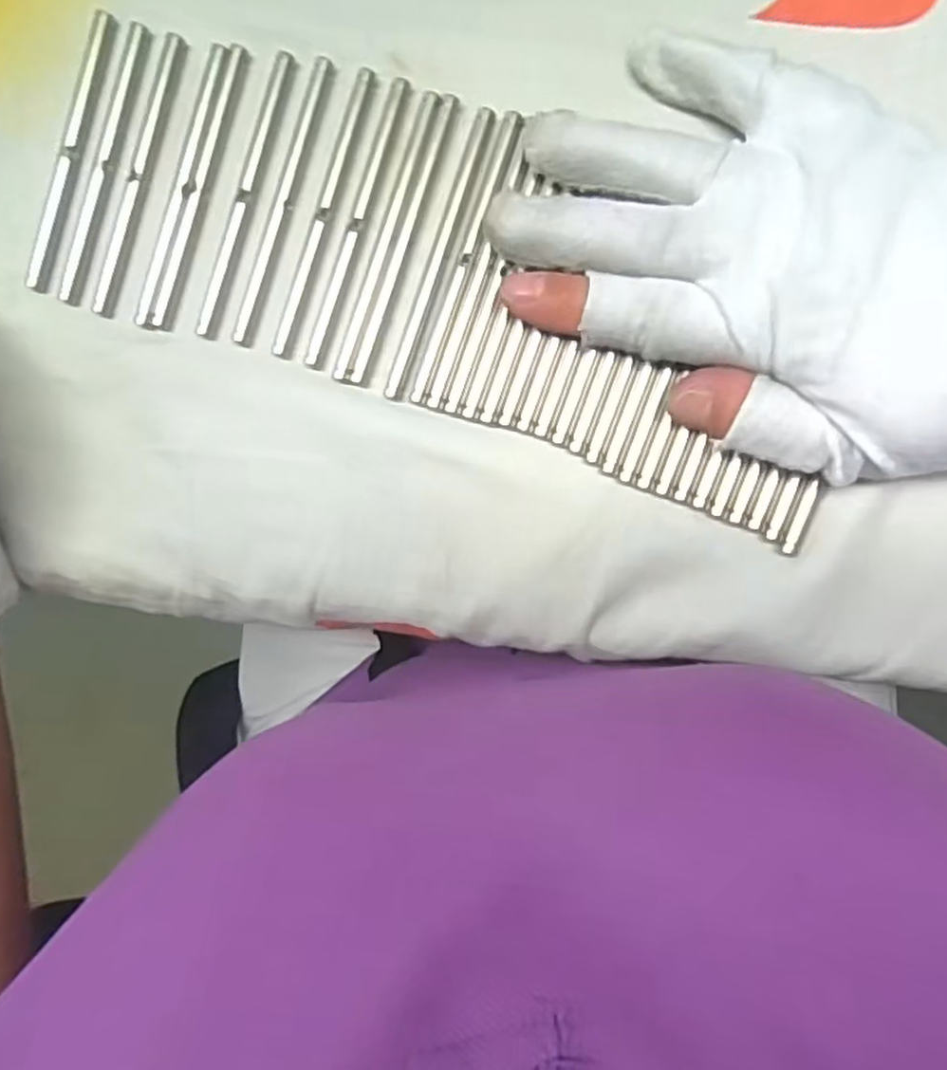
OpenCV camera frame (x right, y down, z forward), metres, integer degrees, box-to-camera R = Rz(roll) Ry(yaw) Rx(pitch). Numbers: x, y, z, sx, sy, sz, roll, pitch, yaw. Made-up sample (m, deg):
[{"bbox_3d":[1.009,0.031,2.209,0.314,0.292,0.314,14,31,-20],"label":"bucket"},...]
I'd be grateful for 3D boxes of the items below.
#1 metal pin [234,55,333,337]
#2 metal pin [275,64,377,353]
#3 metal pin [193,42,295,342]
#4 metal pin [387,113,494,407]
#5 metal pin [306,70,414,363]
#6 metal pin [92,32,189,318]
[{"bbox_3d":[-0.062,-0.107,0.233,0.006,0.004,0.092,20,96,6],"label":"metal pin"},{"bbox_3d":[-0.049,-0.103,0.232,0.006,0.004,0.092,21,97,6],"label":"metal pin"},{"bbox_3d":[-0.075,-0.110,0.234,0.006,0.004,0.092,20,96,6],"label":"metal pin"},{"bbox_3d":[-0.011,-0.088,0.227,0.006,0.004,0.091,20,97,6],"label":"metal pin"},{"bbox_3d":[-0.038,-0.099,0.230,0.006,0.004,0.092,20,97,6],"label":"metal pin"},{"bbox_3d":[-0.111,-0.118,0.239,0.009,0.004,0.092,19,96,6],"label":"metal pin"}]

